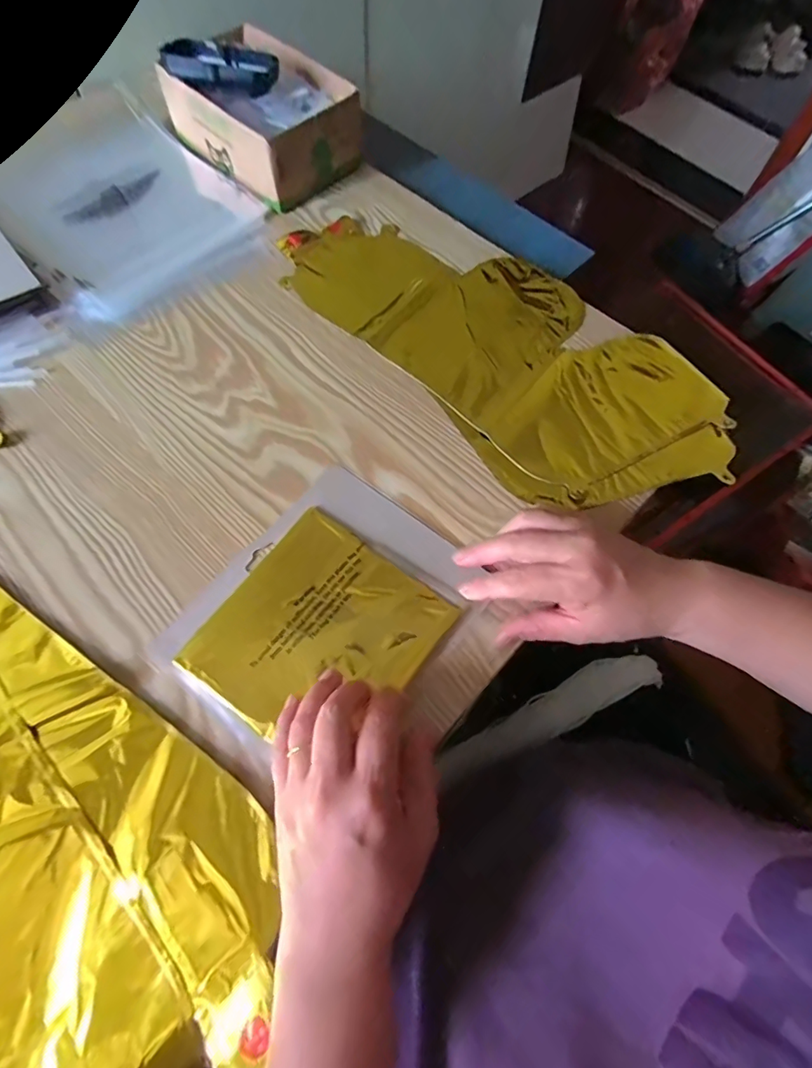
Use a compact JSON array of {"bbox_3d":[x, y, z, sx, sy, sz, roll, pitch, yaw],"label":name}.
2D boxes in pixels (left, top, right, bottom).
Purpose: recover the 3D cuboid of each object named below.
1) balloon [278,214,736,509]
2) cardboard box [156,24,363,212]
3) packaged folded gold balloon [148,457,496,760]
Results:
[{"bbox_3d":[0.084,-0.185,0.457,0.205,0.010,0.416,-38,71,-18],"label":"balloon"},{"bbox_3d":[-0.151,-0.446,0.535,0.186,0.072,0.132,41,70,16],"label":"cardboard box"},{"bbox_3d":[-0.056,0.050,0.346,0.151,0.013,0.188,36,69,15],"label":"packaged folded gold balloon"}]

